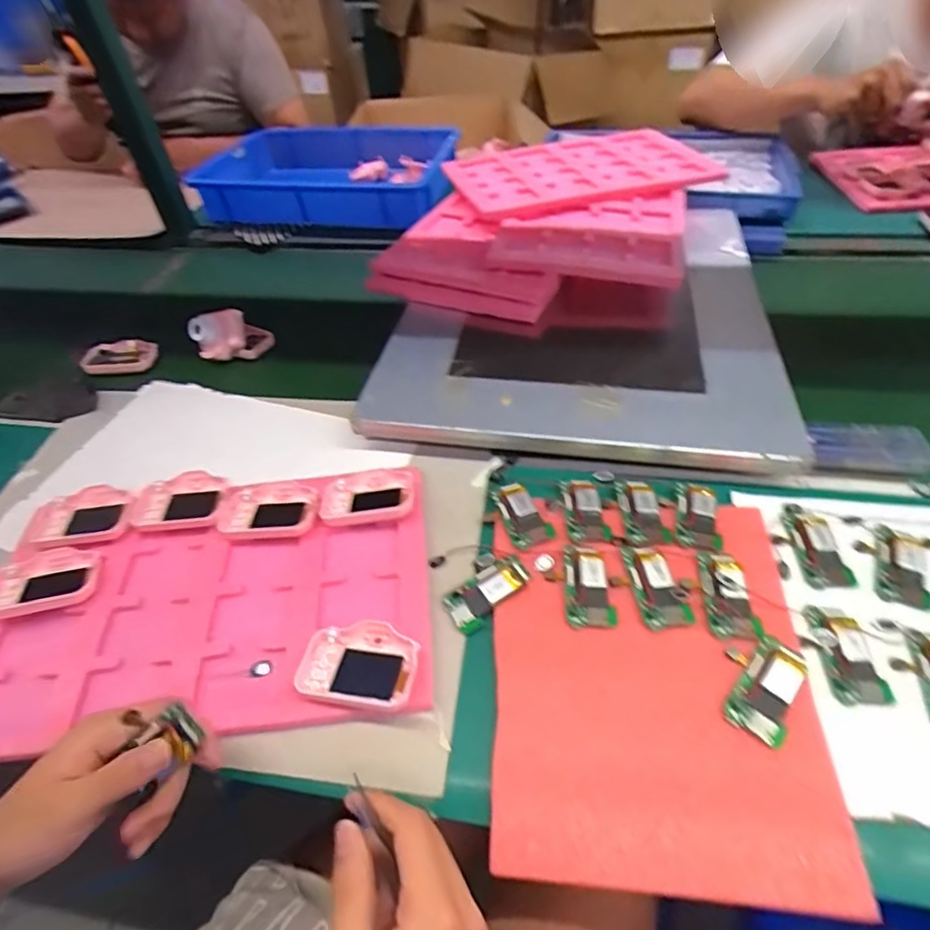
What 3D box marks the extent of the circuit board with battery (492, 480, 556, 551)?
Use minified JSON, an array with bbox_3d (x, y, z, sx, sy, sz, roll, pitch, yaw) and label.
[{"bbox_3d":[0.048,0.041,0.495,0.036,0.004,0.070,-19,48,-13],"label":"circuit board with battery"}]

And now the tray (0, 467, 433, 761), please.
[{"bbox_3d":[-0.218,0.105,0.464,0.370,0.030,0.228,-5,46,1],"label":"tray"}]

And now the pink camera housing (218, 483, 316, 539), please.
[{"bbox_3d":[-0.179,0.041,0.510,0.086,0.016,0.060,-7,46,-2],"label":"pink camera housing"}]

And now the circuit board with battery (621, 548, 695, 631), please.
[{"bbox_3d":[0.149,0.094,0.436,0.038,0.005,0.068,-7,46,-1],"label":"circuit board with battery"}]

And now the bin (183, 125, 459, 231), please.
[{"bbox_3d":[-0.257,-0.568,1.074,0.473,0.097,0.403,0,46,5],"label":"bin"}]

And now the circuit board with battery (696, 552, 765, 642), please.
[{"bbox_3d":[0.201,0.097,0.429,0.034,0.011,0.072,-1,46,5],"label":"circuit board with battery"}]

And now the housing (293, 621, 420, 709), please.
[{"bbox_3d":[-0.078,0.148,0.412,0.085,0.020,0.059,1,46,6],"label":"housing"}]

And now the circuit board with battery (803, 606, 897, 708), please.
[{"bbox_3d":[0.274,0.135,0.402,0.036,0.005,0.070,-3,46,2],"label":"circuit board with battery"}]

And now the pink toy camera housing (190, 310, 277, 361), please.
[{"bbox_3d":[-0.299,-0.167,0.720,0.094,0.055,0.045,-13,46,-7],"label":"pink toy camera housing"}]

